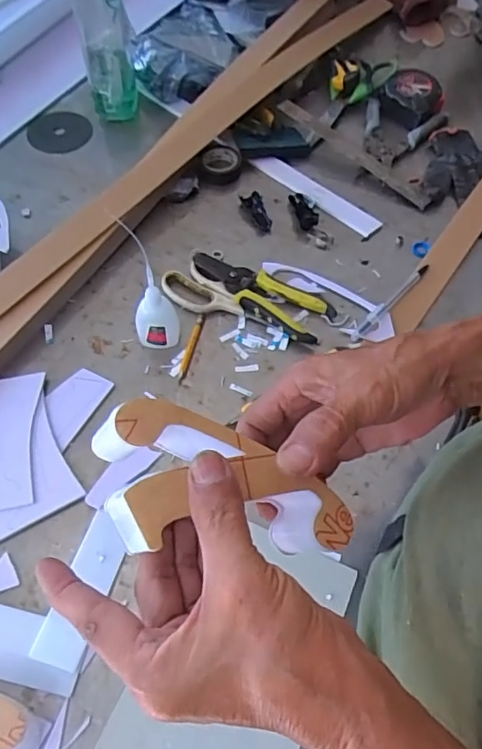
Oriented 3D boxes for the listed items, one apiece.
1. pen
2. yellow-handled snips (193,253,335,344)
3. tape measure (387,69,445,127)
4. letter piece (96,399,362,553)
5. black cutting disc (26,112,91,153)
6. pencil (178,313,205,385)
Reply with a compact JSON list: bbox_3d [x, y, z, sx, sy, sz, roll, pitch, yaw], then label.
[{"bbox_3d":[0.174,-0.085,0.632,0.012,0.012,0.143,39,65,19],"label":"pen"},{"bbox_3d":[0.022,-0.096,0.630,0.169,0.022,0.060,32,63,16],"label":"yellow-handled snips"},{"bbox_3d":[0.251,-0.399,0.806,0.084,0.044,0.081,14,60,6],"label":"tape measure"},{"bbox_3d":[-0.013,0.068,0.286,0.134,0.053,0.064,25,57,-21],"label":"letter piece"},{"bbox_3d":[-0.258,-0.340,0.776,0.088,0.006,0.078,8,70,3],"label":"black cutting disc"},{"bbox_3d":[-0.054,-0.029,0.596,0.008,0.008,0.087,12,59,6],"label":"pencil"}]

